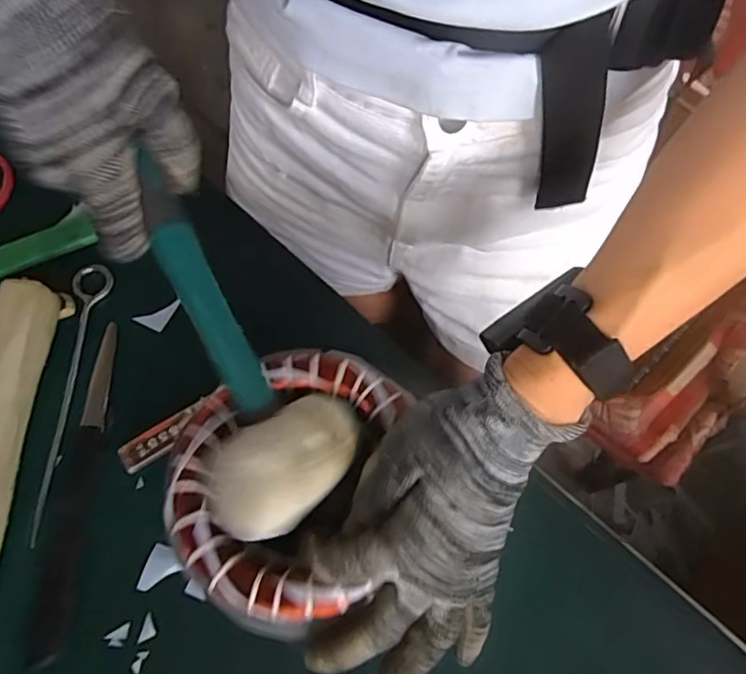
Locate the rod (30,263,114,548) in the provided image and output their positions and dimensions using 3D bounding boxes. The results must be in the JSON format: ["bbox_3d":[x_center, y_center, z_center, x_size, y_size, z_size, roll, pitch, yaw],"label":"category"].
[{"bbox_3d":[-0.235,0.043,0.445,0.029,0.012,0.220,-2,70,2],"label":"rod"}]

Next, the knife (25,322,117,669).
[{"bbox_3d":[-0.220,0.106,0.422,0.024,0.008,0.239,0,70,2],"label":"knife"}]

